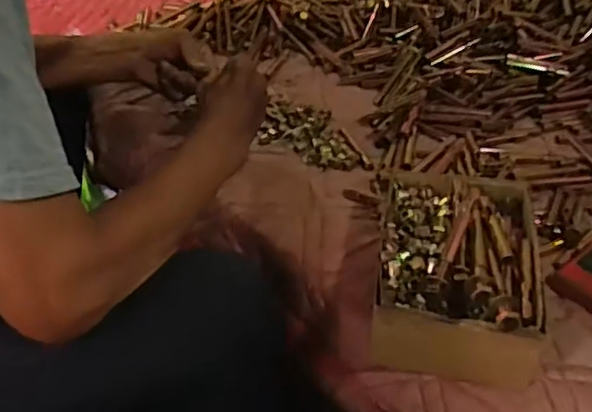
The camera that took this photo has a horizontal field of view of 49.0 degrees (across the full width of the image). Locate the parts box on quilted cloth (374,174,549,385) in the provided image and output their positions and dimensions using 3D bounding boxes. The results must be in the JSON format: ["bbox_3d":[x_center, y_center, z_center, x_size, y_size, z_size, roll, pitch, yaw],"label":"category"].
[{"bbox_3d":[0.139,0.053,0.566,0.137,0.084,0.194,7,38,5],"label":"parts box on quilted cloth"}]

